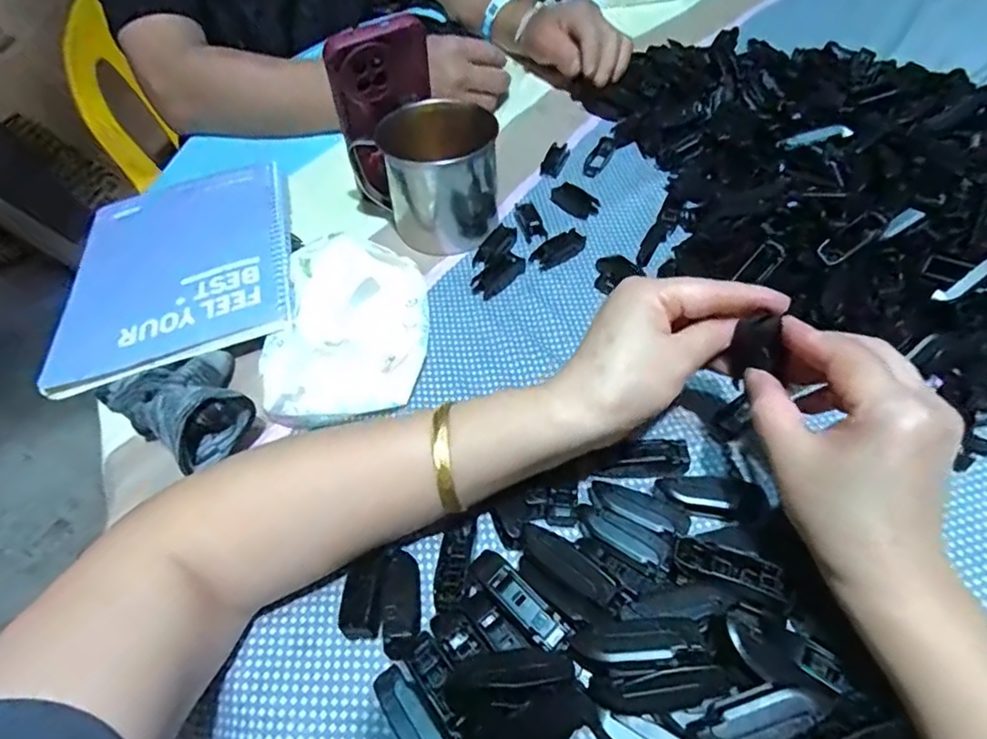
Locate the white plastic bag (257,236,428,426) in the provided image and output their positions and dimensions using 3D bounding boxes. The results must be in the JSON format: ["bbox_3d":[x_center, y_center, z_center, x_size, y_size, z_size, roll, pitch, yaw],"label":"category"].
[{"bbox_3d":[-0.104,-0.034,0.411,0.112,0.039,0.155,-7,49,0],"label":"white plastic bag"}]

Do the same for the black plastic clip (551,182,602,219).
[{"bbox_3d":[0.072,-0.145,0.515,0.021,0.011,0.048,-31,53,-19],"label":"black plastic clip"}]

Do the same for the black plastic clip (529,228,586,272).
[{"bbox_3d":[0.051,-0.096,0.477,0.048,0.012,0.018,-27,52,-16],"label":"black plastic clip"}]

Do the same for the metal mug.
[{"bbox_3d":[-0.052,-0.158,0.491,0.093,0.091,0.098,-27,52,-16],"label":"metal mug"}]

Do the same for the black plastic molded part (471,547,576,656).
[{"bbox_3d":[0.012,0.108,0.278,0.015,0.006,0.057,-36,55,-23],"label":"black plastic molded part"}]

